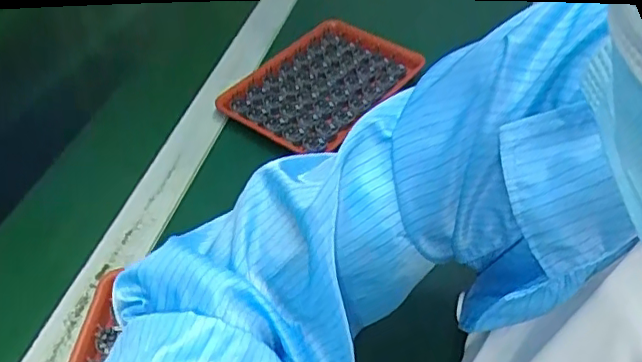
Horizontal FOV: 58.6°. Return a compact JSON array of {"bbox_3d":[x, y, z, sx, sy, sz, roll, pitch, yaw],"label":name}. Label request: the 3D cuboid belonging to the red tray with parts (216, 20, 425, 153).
[{"bbox_3d":[0.000,-0.121,0.691,0.152,0.027,0.218,29,52,24],"label":"red tray with parts"}]

